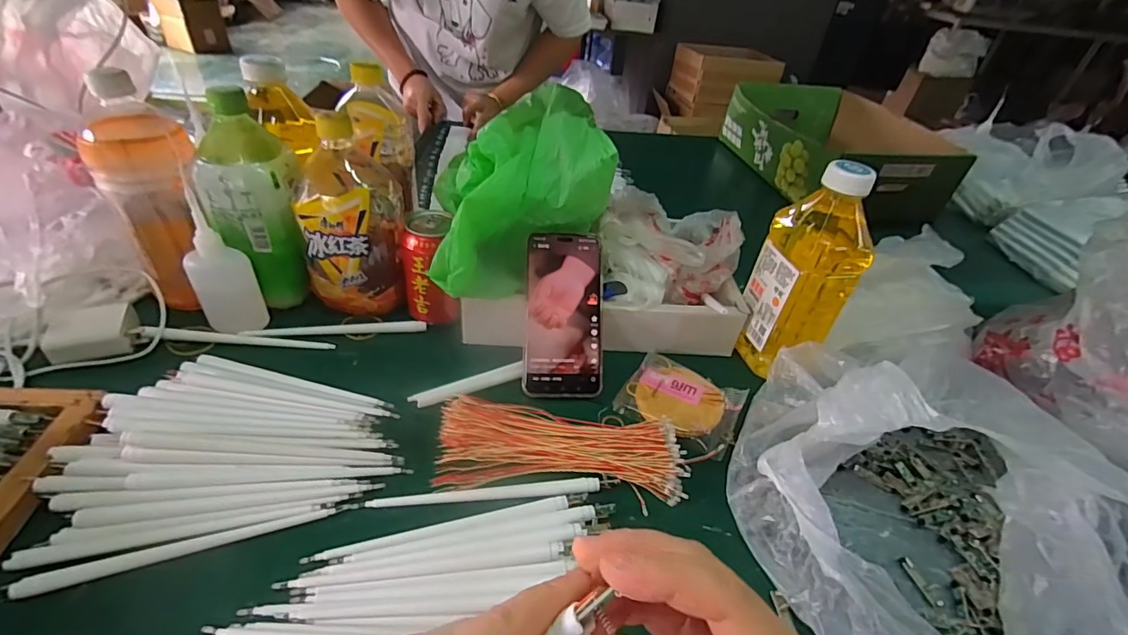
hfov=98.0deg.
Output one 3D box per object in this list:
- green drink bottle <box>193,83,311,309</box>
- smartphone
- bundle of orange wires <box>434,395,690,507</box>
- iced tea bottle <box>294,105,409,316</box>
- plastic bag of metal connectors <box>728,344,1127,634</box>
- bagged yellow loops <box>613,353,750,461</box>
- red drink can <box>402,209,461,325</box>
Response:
[{"bbox_3d":[-0.305,-0.113,0.487,0.084,0.197,0.089,-17,45,-27],"label":"green drink bottle"},{"bbox_3d":[0.001,-0.003,0.482,0.075,0.007,0.159,2,83,-6],"label":"smartphone"},{"bbox_3d":[-0.002,0.104,0.422,0.206,0.018,0.082,6,39,-2],"label":"bundle of orange wires"},{"bbox_3d":[-0.220,-0.100,0.506,0.094,0.202,0.102,-14,43,-23],"label":"iced tea bottle"},{"bbox_3d":[0.293,0.142,0.361,0.308,0.099,0.289,13,40,7],"label":"plastic bag of metal connectors"},{"bbox_3d":[0.115,0.080,0.477,0.109,0.009,0.093,23,42,19],"label":"bagged yellow loops"},{"bbox_3d":[-0.144,-0.051,0.526,0.052,0.111,0.055,-12,43,-22],"label":"red drink can"}]

